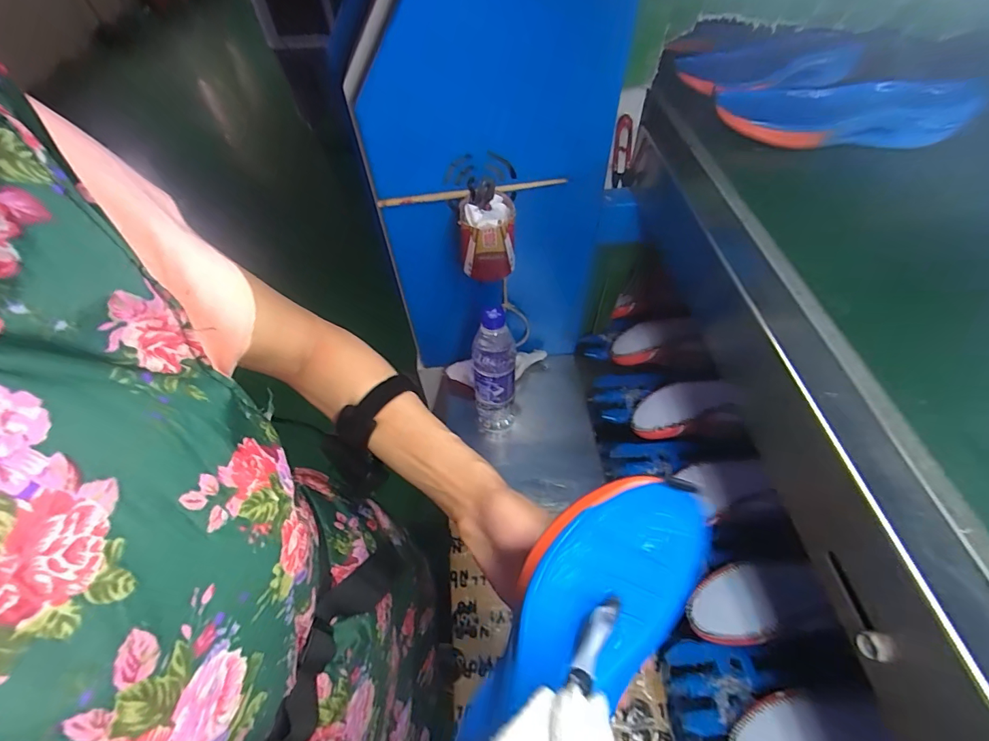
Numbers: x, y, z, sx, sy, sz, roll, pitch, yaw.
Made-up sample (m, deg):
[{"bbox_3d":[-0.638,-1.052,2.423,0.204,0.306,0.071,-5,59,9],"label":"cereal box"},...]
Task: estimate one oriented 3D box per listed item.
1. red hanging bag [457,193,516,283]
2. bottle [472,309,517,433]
[{"bbox_3d":[-0.009,-0.165,0.544,0.064,0.087,0.064,-3,56,0],"label":"red hanging bag"},{"bbox_3d":[0.004,0.012,0.647,0.070,0.226,0.059,-8,56,-3],"label":"bottle"}]

